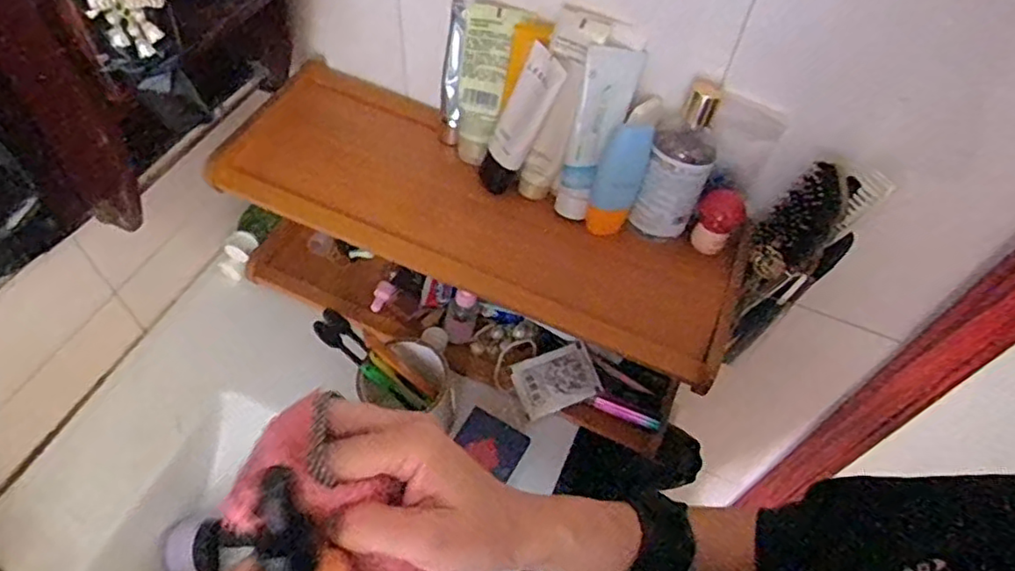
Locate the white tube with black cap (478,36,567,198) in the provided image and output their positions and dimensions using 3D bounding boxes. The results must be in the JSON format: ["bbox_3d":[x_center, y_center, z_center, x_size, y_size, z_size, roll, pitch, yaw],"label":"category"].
[{"bbox_3d":[0.010,-0.143,0.578,0.025,0.139,0.047,-13,53,-41],"label":"white tube with black cap"}]

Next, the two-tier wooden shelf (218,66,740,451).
[{"bbox_3d":[-0.039,-0.015,0.654,0.490,0.172,0.238,21,55,10],"label":"two-tier wooden shelf"}]

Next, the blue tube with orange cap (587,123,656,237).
[{"bbox_3d":[0.095,-0.090,0.558,0.037,0.105,0.020,24,32,13],"label":"blue tube with orange cap"}]

